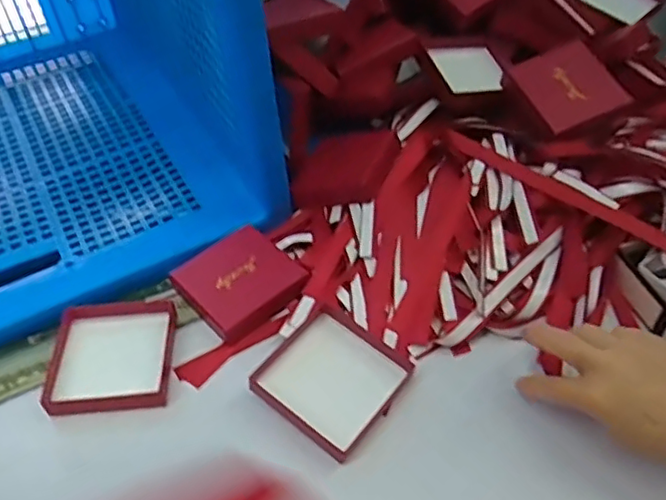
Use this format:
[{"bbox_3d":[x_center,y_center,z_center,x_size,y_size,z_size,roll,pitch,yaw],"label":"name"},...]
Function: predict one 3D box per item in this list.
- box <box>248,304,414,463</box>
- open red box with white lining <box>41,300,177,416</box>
[{"bbox_3d":[-0.002,0.097,0.476,0.093,0.029,0.099,28,54,26],"label":"box"},{"bbox_3d":[-0.177,0.084,0.501,0.092,0.022,0.093,-5,47,-2],"label":"open red box with white lining"}]

